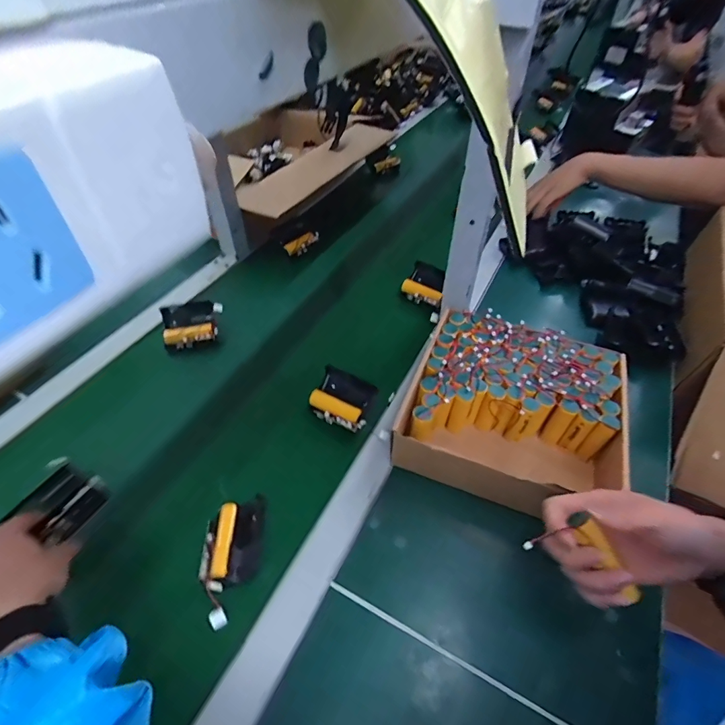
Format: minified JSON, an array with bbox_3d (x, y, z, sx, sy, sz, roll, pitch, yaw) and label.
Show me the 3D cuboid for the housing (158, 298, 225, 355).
[{"bbox_3d":[-0.262,-0.061,0.641,0.094,0.038,0.067,-9,48,-10],"label":"housing"}]

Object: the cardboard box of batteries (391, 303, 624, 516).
[{"bbox_3d":[0.190,0.057,0.507,0.250,0.076,0.223,18,49,14],"label":"cardboard box of batteries"}]

